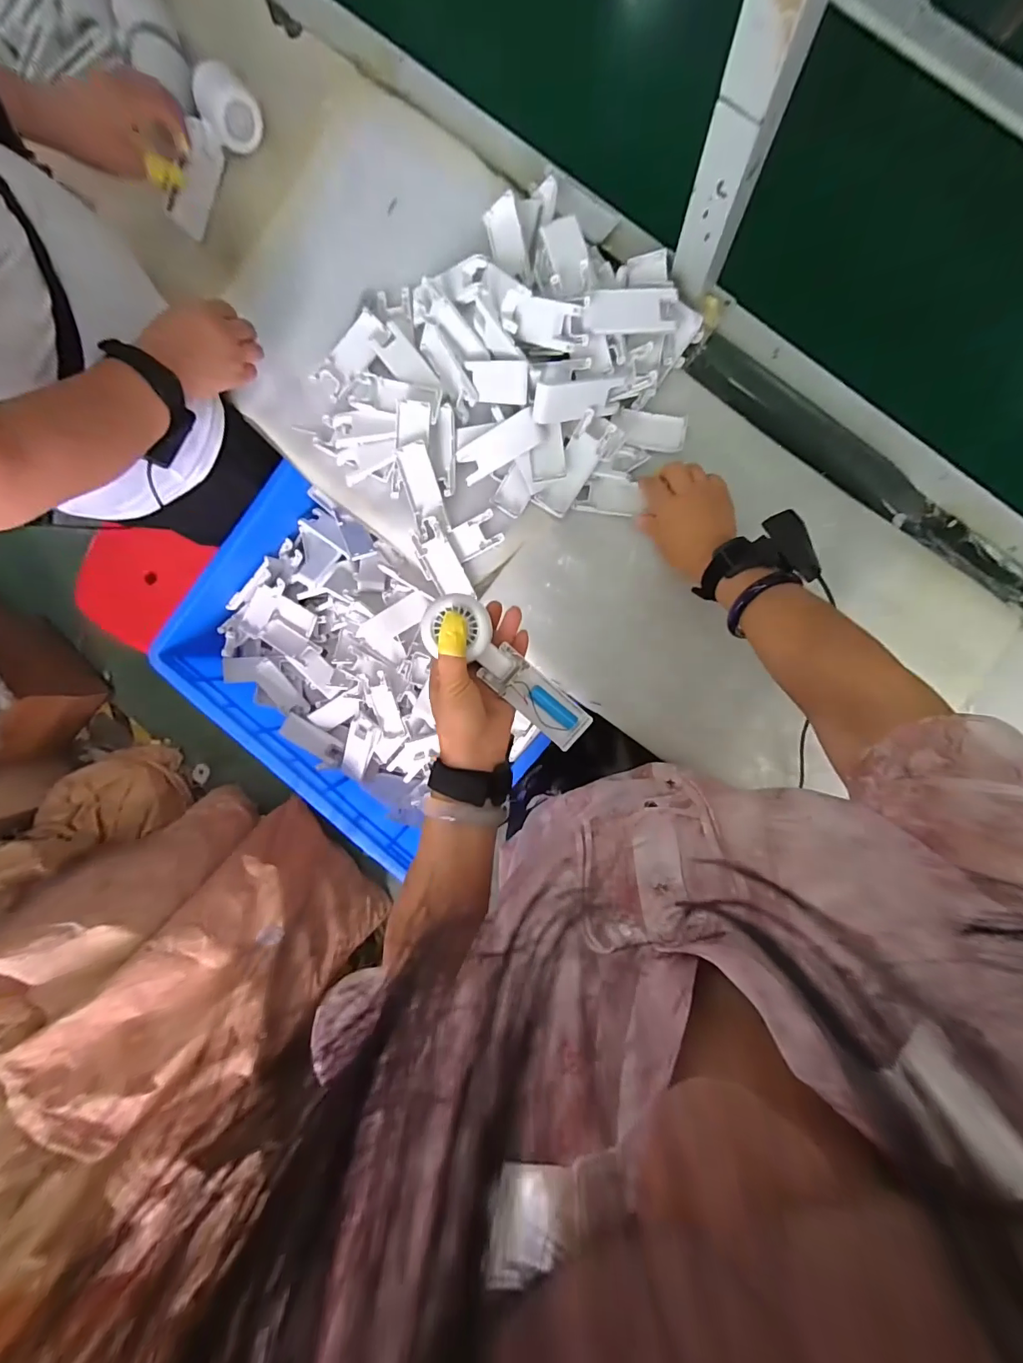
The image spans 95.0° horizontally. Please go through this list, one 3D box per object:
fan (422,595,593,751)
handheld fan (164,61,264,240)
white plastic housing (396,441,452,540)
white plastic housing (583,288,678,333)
[{"bbox_3d":[-0.003,-0.007,0.406,0.170,0.025,0.050,42,96,-17],"label":"fan"},{"bbox_3d":[-0.350,-0.630,0.553,0.063,0.048,0.181,24,95,4],"label":"handheld fan"},{"bbox_3d":[-0.103,-0.223,0.547,0.040,0.013,0.104,-16,91,6],"label":"white plastic housing"},{"bbox_3d":[0.123,-0.381,0.482,0.096,0.007,0.038,-5,106,-3],"label":"white plastic housing"}]

